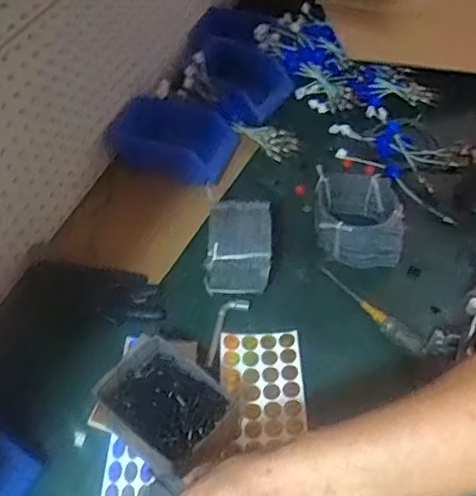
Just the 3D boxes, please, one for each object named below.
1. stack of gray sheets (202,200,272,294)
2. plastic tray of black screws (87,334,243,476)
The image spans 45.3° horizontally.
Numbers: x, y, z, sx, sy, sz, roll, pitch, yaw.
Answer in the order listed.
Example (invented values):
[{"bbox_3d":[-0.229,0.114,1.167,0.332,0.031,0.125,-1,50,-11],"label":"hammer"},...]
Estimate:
[{"bbox_3d":[0.000,0.011,0.791,0.089,0.118,0.102,2,50,1],"label":"stack of gray sheets"},{"bbox_3d":[-0.075,0.177,0.631,0.150,0.043,0.109,33,57,24],"label":"plastic tray of black screws"}]

